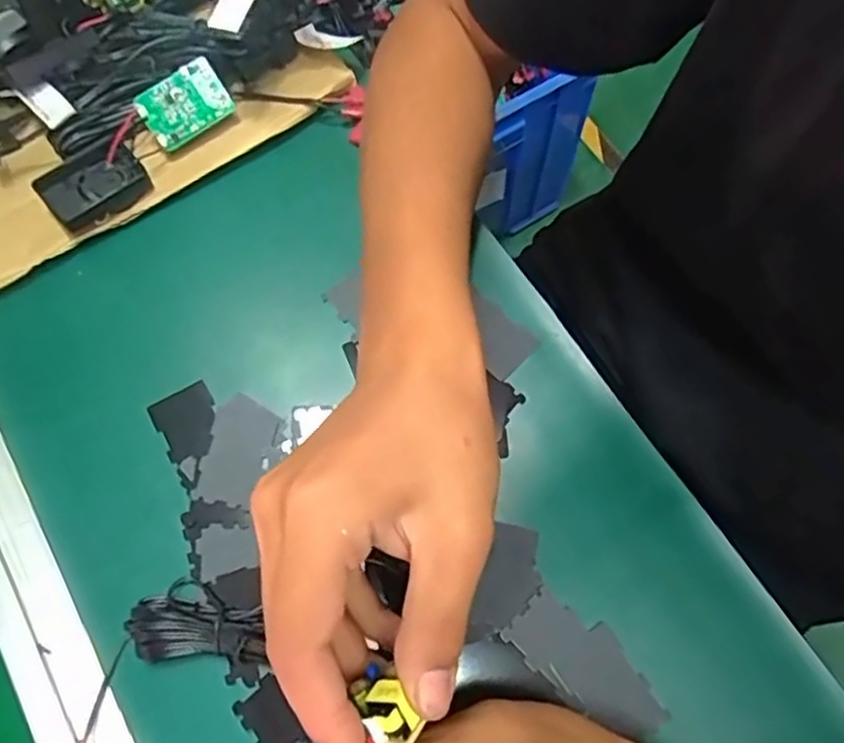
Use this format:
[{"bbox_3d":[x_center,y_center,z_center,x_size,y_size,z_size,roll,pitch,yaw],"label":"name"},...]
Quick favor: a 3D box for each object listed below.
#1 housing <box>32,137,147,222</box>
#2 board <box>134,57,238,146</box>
[{"bbox_3d":[-0.202,-0.115,0.433,0.059,0.016,0.044,-38,72,-12],"label":"housing"},{"bbox_3d":[-0.146,-0.165,0.433,0.052,0.004,0.035,-31,116,-3],"label":"board"}]

